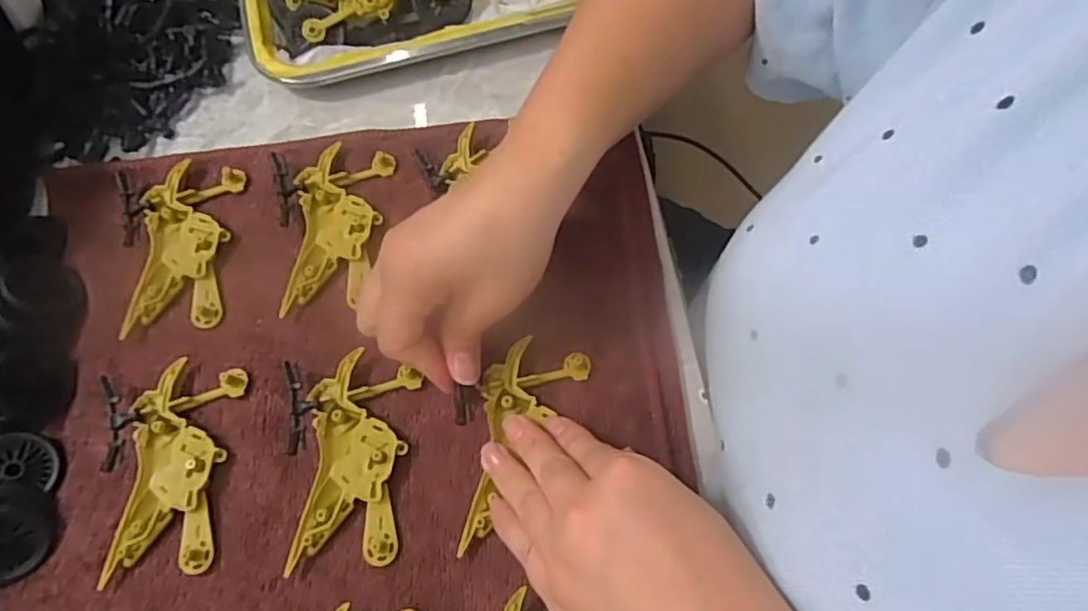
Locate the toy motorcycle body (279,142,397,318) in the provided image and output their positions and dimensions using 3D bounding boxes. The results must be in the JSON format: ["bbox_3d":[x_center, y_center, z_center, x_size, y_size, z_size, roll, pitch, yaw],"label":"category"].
[{"bbox_3d":[-0.118,-0.044,0.376,0.047,0.010,0.100,4,68,5],"label":"toy motorcycle body"}]

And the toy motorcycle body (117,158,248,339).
[{"bbox_3d":[-0.201,-0.035,0.373,0.065,0.012,0.100,-14,68,-3],"label":"toy motorcycle body"}]

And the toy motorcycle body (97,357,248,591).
[{"bbox_3d":[-0.187,0.078,0.326,0.064,0.012,0.097,-2,68,2],"label":"toy motorcycle body"}]

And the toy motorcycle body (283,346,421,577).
[{"bbox_3d":[-0.094,0.073,0.324,0.059,0.014,0.098,-8,68,0],"label":"toy motorcycle body"}]

